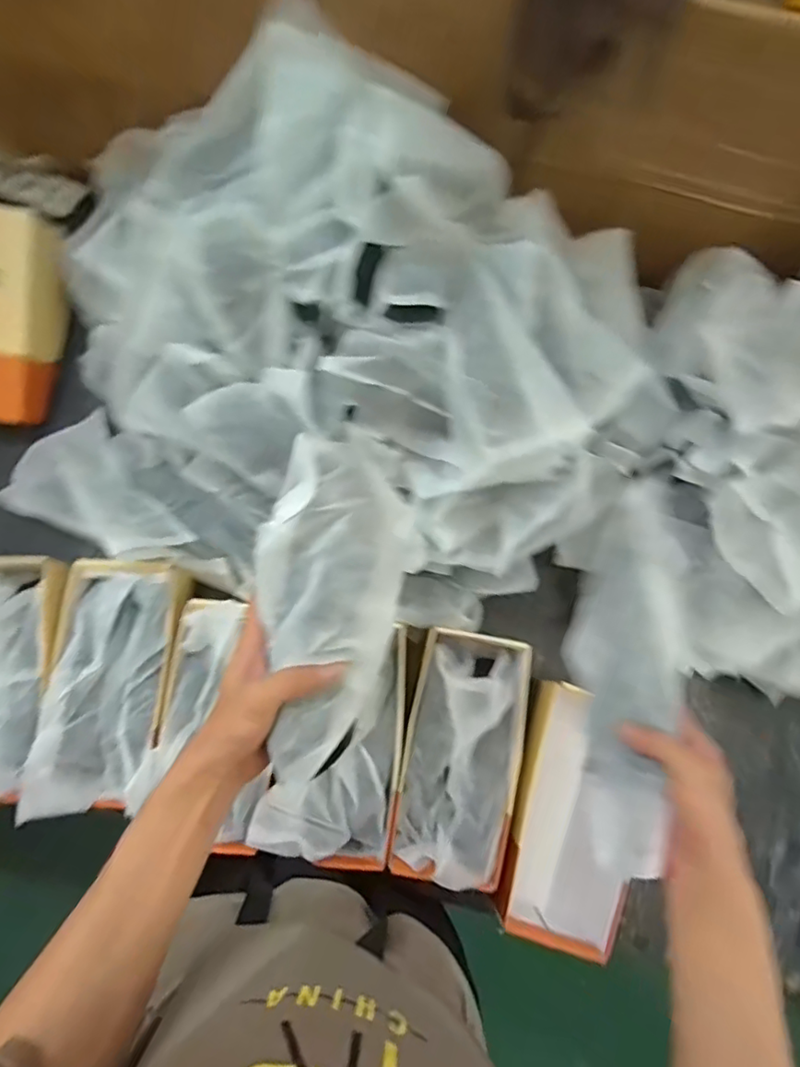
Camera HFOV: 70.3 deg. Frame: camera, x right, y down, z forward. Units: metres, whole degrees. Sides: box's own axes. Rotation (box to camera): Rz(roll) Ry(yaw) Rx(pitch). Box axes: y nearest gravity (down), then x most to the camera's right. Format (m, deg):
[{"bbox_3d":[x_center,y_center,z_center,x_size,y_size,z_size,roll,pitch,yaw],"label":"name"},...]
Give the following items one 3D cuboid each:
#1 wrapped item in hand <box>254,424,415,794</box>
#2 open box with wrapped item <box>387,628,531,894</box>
[{"bbox_3d":[-0.049,0.050,0.423,0.103,0.097,0.244,6,75,1],"label":"wrapped item in hand"},{"bbox_3d":[0.075,0.264,0.687,0.130,0.089,0.272,11,78,2],"label":"open box with wrapped item"}]

